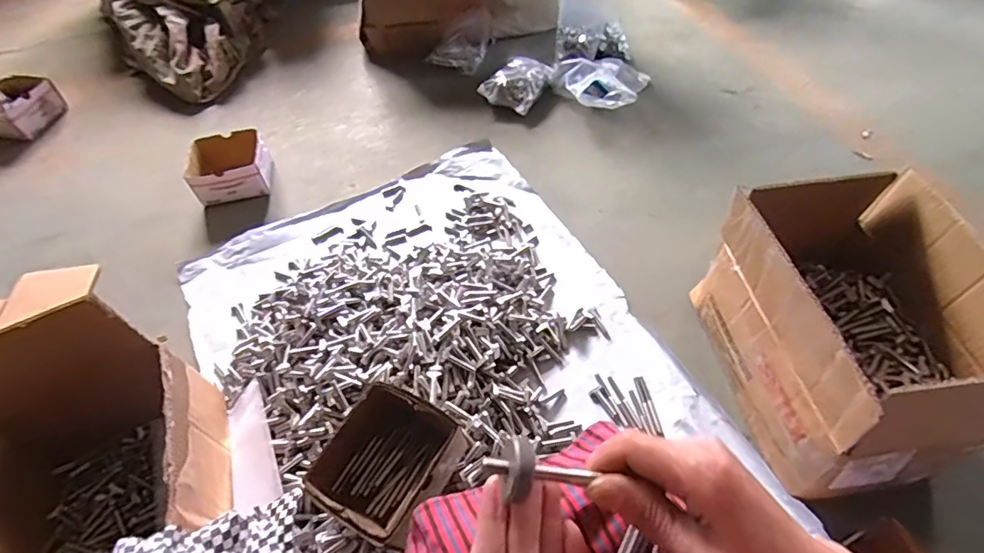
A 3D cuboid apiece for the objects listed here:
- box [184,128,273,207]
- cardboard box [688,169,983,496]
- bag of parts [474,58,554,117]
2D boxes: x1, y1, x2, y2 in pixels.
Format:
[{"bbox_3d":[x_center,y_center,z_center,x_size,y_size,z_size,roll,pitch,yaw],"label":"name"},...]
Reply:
[{"bbox_3d":[-0.582,-0.241,1.153,0.163,0.087,0.149,-14,52,-6],"label":"box"},{"bbox_3d":[0.472,0.057,0.690,0.254,0.239,0.362,-11,52,-4],"label":"cardboard box"},{"bbox_3d":[0.066,-0.488,1.309,0.136,0.058,0.175,24,58,21],"label":"bag of parts"}]

